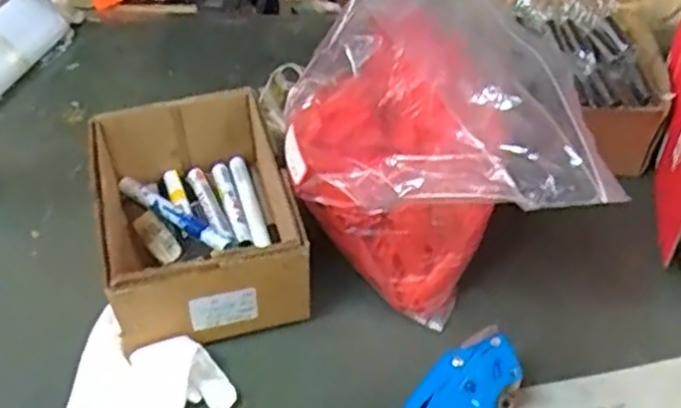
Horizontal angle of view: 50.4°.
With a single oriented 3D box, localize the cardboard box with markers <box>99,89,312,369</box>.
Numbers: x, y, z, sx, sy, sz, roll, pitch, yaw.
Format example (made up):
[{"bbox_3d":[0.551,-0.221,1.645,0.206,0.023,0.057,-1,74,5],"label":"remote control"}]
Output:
[{"bbox_3d":[-0.121,0.011,0.613,0.148,0.092,0.205,-13,49,-10],"label":"cardboard box with markers"}]

